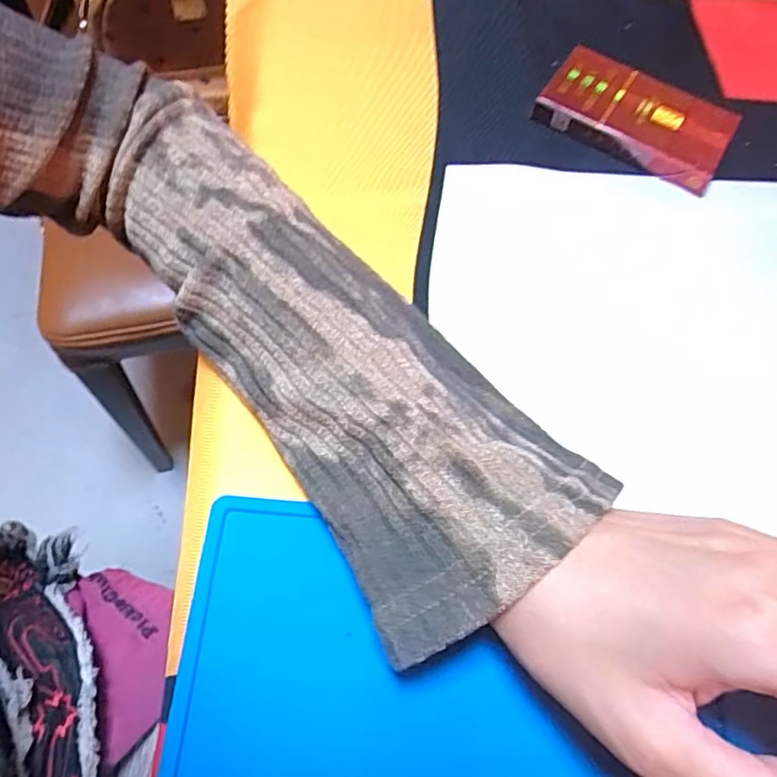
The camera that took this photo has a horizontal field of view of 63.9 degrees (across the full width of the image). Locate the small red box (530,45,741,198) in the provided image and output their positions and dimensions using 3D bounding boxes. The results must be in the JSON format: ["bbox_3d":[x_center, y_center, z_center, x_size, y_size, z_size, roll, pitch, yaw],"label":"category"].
[{"bbox_3d":[0.135,-0.149,0.341,0.100,0.015,0.058,26,67,10],"label":"small red box"}]

